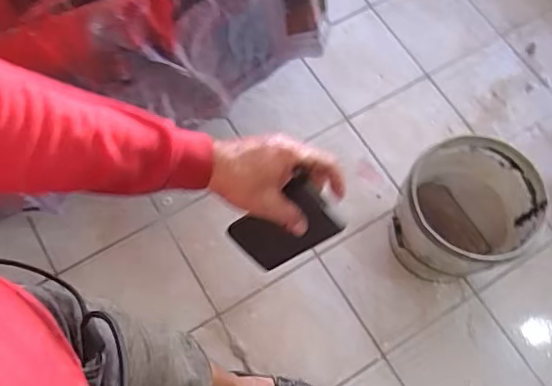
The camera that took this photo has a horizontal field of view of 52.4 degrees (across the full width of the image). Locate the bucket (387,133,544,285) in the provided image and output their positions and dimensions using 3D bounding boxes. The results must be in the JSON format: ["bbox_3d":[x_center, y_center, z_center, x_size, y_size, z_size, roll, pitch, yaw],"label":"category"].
[{"bbox_3d":[0.448,0.065,1.380,0.285,0.303,0.306,1,68,-3],"label":"bucket"}]

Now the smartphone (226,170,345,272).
[{"bbox_3d":[0.008,0.039,0.607,0.070,0.122,0.014,46,38,-14],"label":"smartphone"}]

